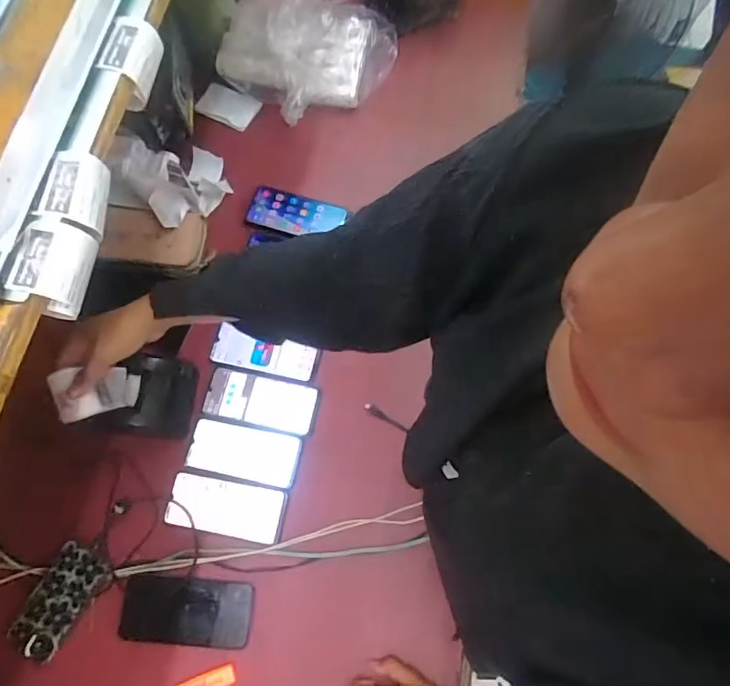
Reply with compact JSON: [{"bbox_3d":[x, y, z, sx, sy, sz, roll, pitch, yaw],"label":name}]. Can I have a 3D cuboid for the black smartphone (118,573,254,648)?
[{"bbox_3d":[-0.236,0.356,0.666,0.166,0.010,0.079,4,72,2],"label":"black smartphone"}]

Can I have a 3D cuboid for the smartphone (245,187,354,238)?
[{"bbox_3d":[-0.117,-0.215,0.847,0.157,0.016,0.077,15,73,5],"label":"smartphone"}]

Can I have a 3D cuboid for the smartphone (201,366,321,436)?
[{"bbox_3d":[-0.154,0.085,0.746,0.168,0.016,0.076,11,72,4],"label":"smartphone"}]

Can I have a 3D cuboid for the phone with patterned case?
[{"bbox_3d":[-0.406,0.338,0.661,0.068,0.008,0.132,27,74,8],"label":"phone with patterned case"}]

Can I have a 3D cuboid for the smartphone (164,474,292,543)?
[{"bbox_3d":[-0.195,0.231,0.704,0.161,0.009,0.073,9,72,3],"label":"smartphone"}]

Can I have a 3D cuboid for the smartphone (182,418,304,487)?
[{"bbox_3d":[-0.176,0.156,0.721,0.160,0.009,0.075,10,72,3],"label":"smartphone"}]

